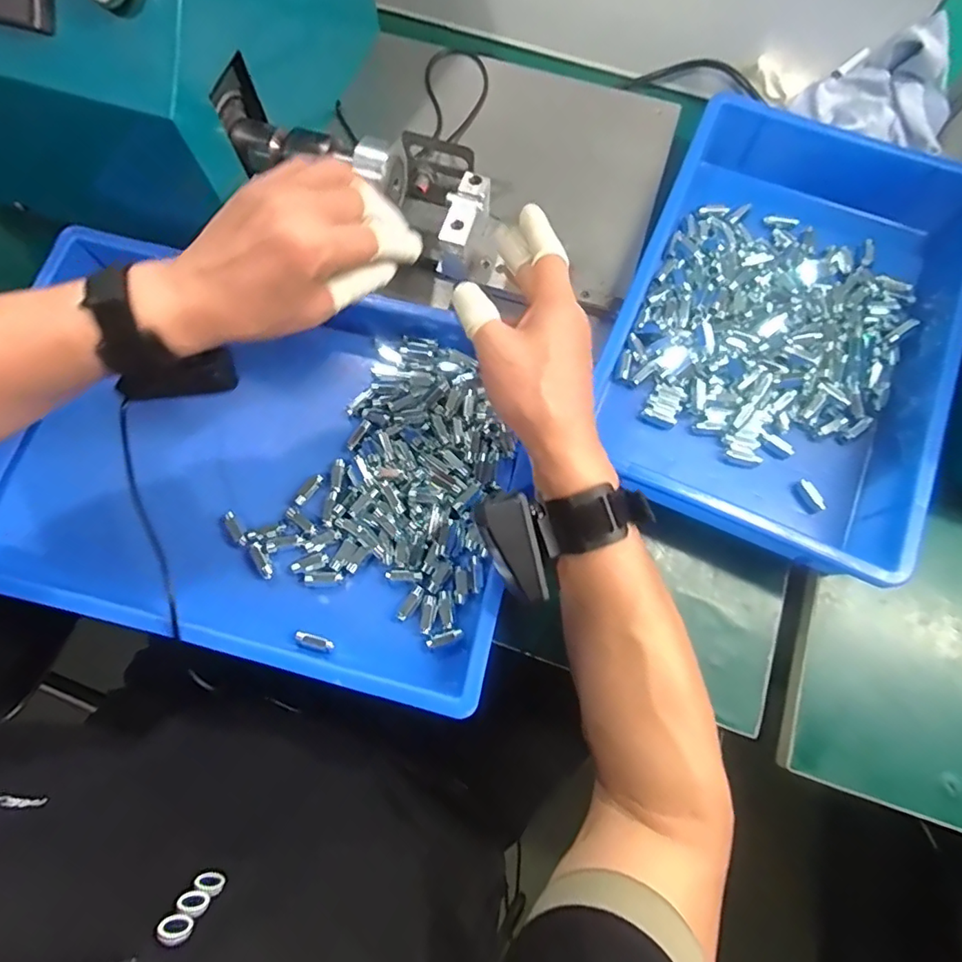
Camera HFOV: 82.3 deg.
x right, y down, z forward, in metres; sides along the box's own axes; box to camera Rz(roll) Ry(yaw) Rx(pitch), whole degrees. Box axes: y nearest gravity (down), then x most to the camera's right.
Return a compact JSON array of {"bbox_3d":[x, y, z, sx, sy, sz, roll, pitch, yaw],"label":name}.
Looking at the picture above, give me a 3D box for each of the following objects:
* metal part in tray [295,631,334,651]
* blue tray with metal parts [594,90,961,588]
[{"bbox_3d":[-0.122,0.117,0.402,0.029,0.009,0.009,14,75,4],"label":"metal part in tray"},{"bbox_3d":[0.248,-0.131,0.449,0.247,0.063,0.356,25,76,6],"label":"blue tray with metal parts"}]

